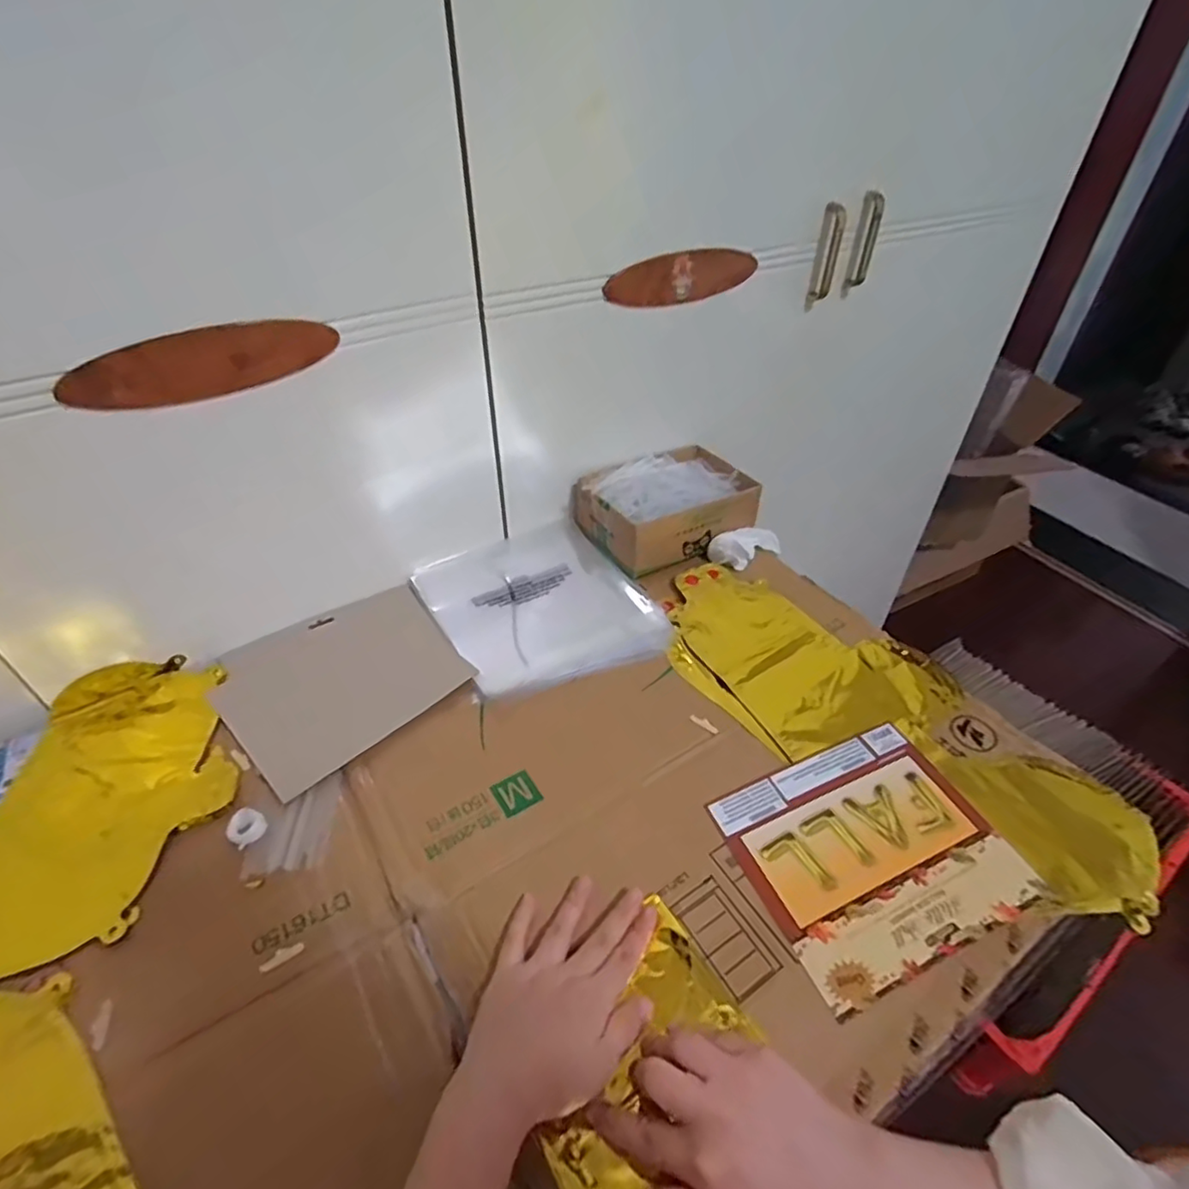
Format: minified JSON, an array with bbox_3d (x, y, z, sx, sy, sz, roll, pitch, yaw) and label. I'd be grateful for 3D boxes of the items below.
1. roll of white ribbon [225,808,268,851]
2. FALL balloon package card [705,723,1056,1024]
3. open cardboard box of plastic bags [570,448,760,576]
[{"bbox_3d":[-0.264,0.176,0.479,0.026,0.007,0.031,-32,51,-31],"label":"roll of white ribbon"},{"bbox_3d":[0.207,0.189,0.476,0.188,0.007,0.160,-16,44,-18],"label":"FALL balloon package card"},{"bbox_3d":[0.091,-0.108,0.748,0.190,0.077,0.140,-25,47,-26],"label":"open cardboard box of plastic bags"}]

